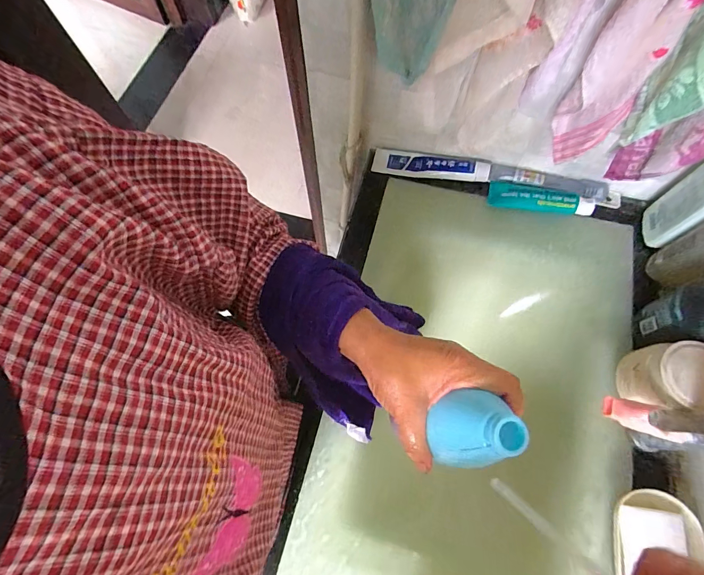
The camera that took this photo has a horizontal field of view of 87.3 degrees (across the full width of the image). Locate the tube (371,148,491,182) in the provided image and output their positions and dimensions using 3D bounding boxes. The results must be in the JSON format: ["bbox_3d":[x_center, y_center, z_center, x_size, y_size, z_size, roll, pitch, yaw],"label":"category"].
[{"bbox_3d":[0.147,-0.232,0.693,0.212,0.035,0.053,13,71,5],"label":"tube"}]

